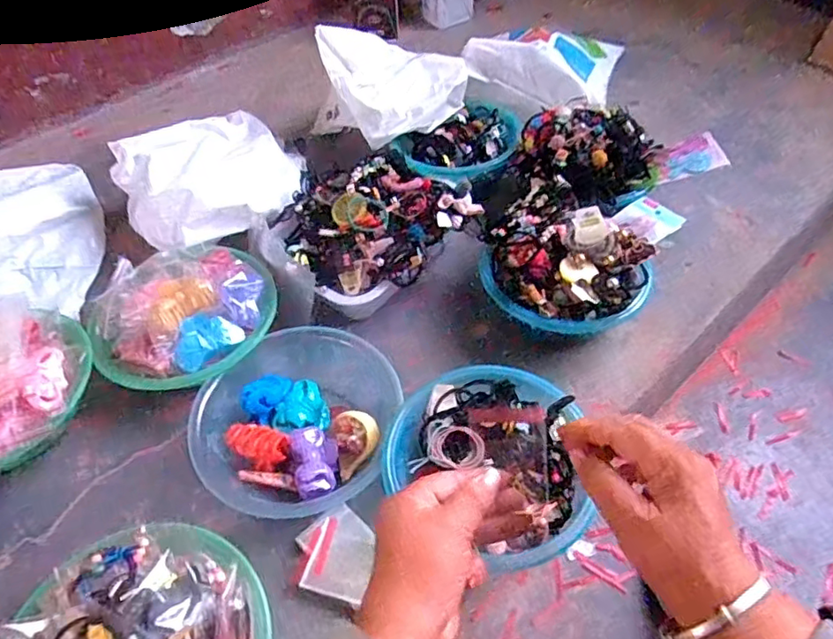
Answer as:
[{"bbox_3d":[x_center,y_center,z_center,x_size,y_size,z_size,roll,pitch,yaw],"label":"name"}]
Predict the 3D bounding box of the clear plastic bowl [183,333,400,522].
[{"bbox_3d":[-0.138,0.122,0.692,0.214,0.059,0.237,35,60,28],"label":"clear plastic bowl"}]

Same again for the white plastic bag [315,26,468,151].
[{"bbox_3d":[-0.036,-0.424,1.002,0.214,0.125,0.199,-36,57,-24],"label":"white plastic bag"}]

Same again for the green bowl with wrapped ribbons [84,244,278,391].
[{"bbox_3d":[-0.311,-0.016,0.764,0.228,0.075,0.219,-2,50,2],"label":"green bowl with wrapped ribbons"}]

